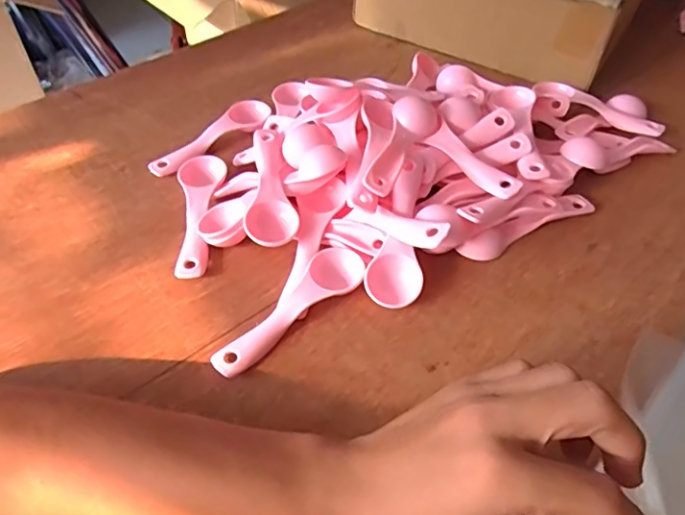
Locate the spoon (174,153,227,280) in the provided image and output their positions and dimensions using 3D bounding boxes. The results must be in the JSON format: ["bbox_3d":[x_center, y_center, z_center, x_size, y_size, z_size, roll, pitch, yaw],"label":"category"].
[{"bbox_3d":[-0.107,-0.033,0.405,0.032,0.016,0.117,-3,49,-2],"label":"spoon"}]

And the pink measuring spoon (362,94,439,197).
[{"bbox_3d":[0.041,-0.080,0.394,0.031,0.017,0.108,18,51,15],"label":"pink measuring spoon"}]

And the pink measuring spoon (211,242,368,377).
[{"bbox_3d":[-0.031,0.034,0.349,0.033,0.017,0.116,33,57,26],"label":"pink measuring spoon"}]

